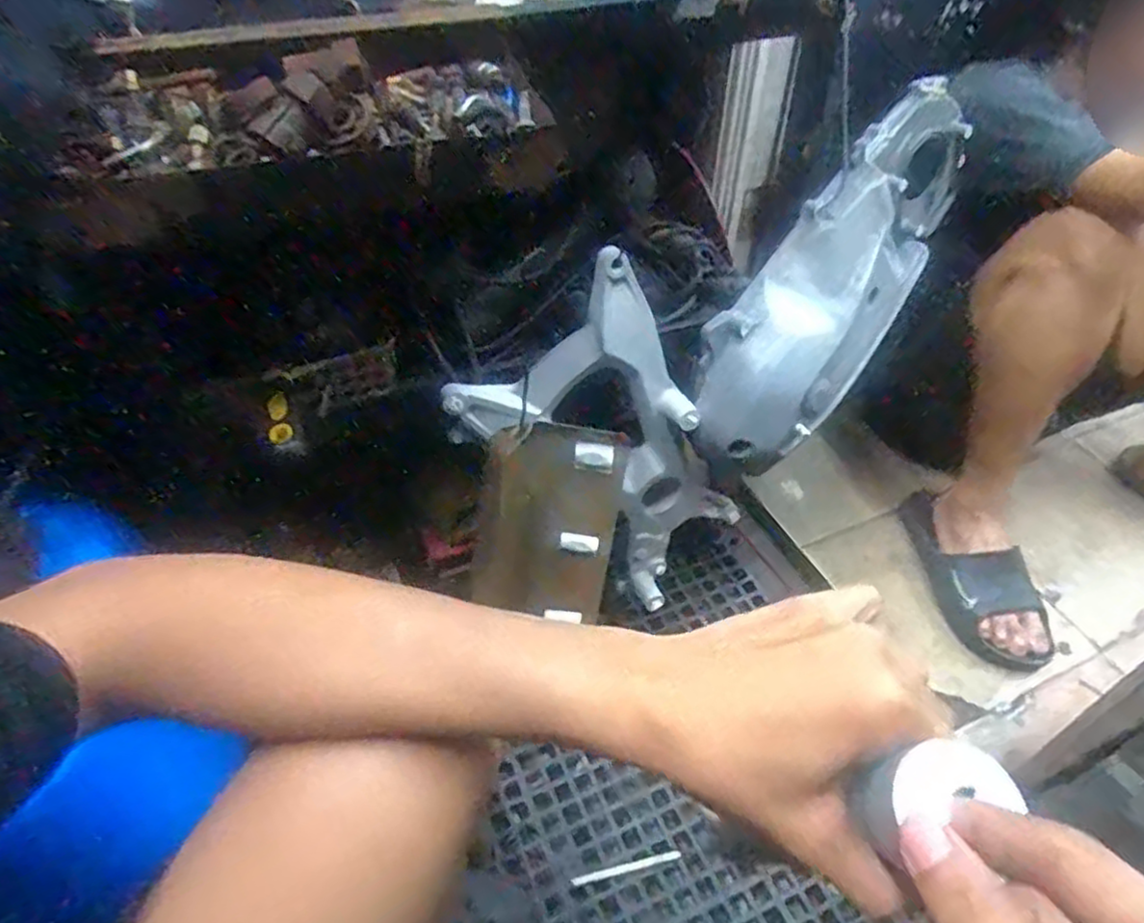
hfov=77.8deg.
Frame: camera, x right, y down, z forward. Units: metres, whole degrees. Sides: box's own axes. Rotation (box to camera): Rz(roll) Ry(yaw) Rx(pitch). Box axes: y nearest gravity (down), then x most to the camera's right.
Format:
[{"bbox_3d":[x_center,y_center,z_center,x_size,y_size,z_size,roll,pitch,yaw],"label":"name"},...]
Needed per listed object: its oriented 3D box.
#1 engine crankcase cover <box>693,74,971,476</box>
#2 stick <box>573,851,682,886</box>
[{"bbox_3d":[0.268,-0.178,0.735,0.118,0.147,0.402,34,87,28],"label":"engine crankcase cover"},{"bbox_3d":[0.058,0.436,0.762,0.118,0.004,0.009,-9,47,-9],"label":"stick"}]

